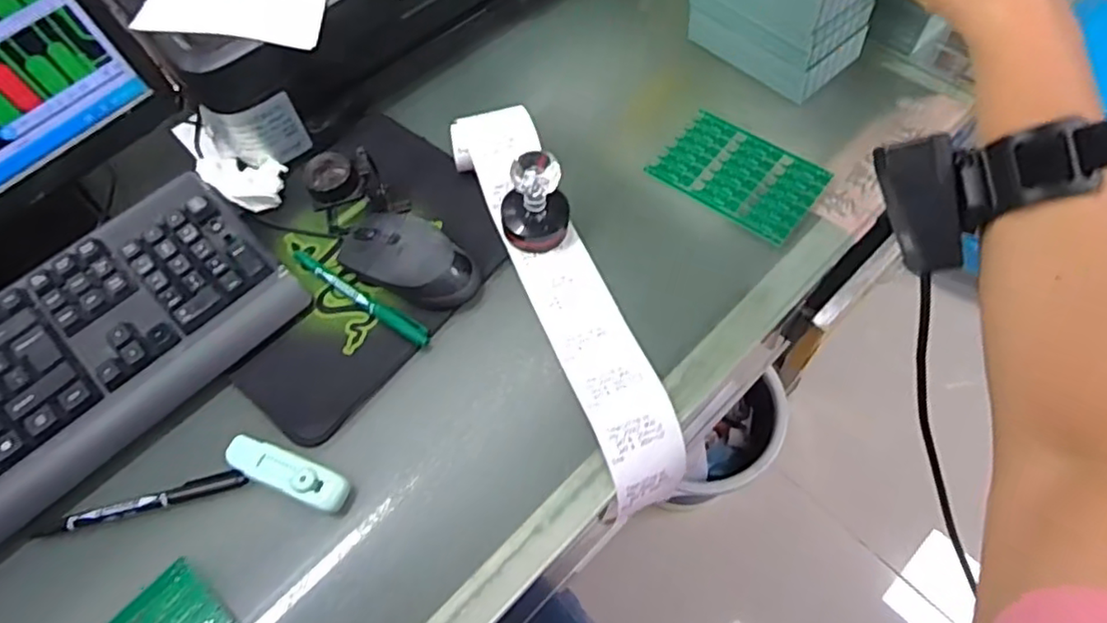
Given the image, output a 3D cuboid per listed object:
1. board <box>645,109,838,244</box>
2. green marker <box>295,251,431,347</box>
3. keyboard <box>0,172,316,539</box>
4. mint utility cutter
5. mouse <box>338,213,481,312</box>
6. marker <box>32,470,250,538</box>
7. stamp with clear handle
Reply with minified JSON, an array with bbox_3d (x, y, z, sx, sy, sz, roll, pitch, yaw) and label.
[{"bbox_3d":[0.154,-0.114,0.523,0.126,0.004,0.089,34,68,20],"label":"board"},{"bbox_3d":[-0.150,-0.012,0.484,0.142,0.010,0.014,31,68,19],"label":"green marker"},{"bbox_3d":[-0.394,0.078,0.436,0.437,0.040,0.160,-41,66,-17],"label":"keyboard"},{"bbox_3d":[-0.176,0.104,0.410,0.088,0.014,0.025,18,64,14],"label":"mint utility cutter"},{"bbox_3d":[-0.112,-0.039,0.478,0.109,0.038,0.055,30,67,19],"label":"mouse"},{"bbox_3d":[-0.268,0.127,0.412,0.137,0.012,0.012,-15,61,-5],"label":"marker"},{"bbox_3d":[-0.015,-0.084,0.473,0.050,0.077,0.045,-10,61,-1],"label":"stamp with clear handle"}]

